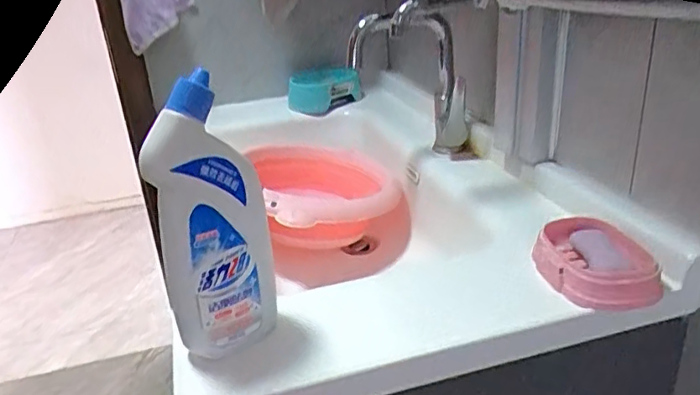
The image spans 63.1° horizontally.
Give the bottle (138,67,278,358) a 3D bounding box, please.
[{"bbox_3d":[-0.113,0.030,0.471,0.090,0.212,0.045,-8,27,-10],"label":"bottle"}]

